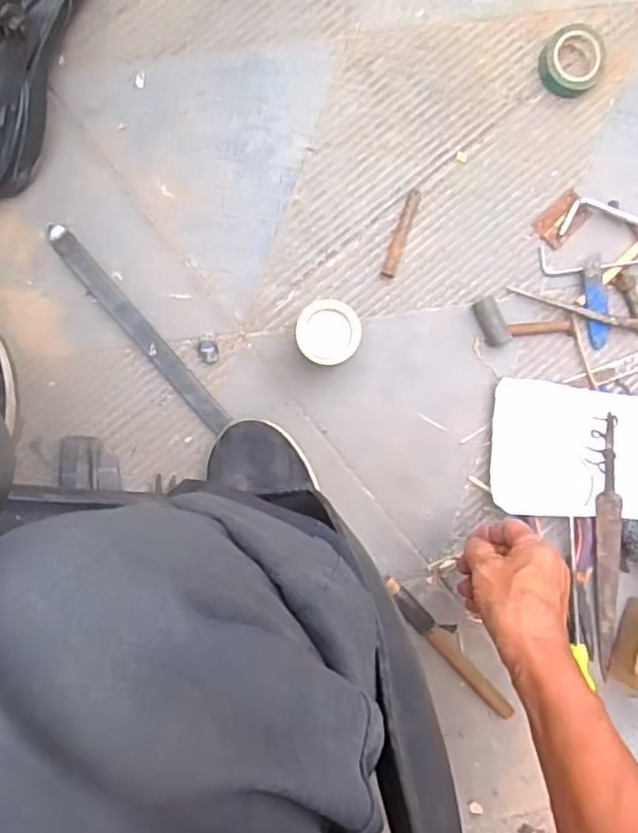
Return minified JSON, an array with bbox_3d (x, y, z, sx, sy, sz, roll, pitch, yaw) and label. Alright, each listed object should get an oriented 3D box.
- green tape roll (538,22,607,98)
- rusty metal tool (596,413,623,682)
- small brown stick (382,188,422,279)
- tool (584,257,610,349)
[{"bbox_3d":[0.234,-0.328,0.588,0.059,0.022,0.059,0,94,-5],"label":"green tape roll"},{"bbox_3d":[0.275,0.127,0.609,0.021,0.007,0.257,1,103,21],"label":"rusty metal tool"},{"bbox_3d":[0.077,-0.169,0.595,0.013,0.007,0.083,19,93,-6],"label":"small brown stick"},{"bbox_3d":[0.264,-0.108,0.605,0.022,0.012,0.084,-9,95,-4],"label":"tool"}]

